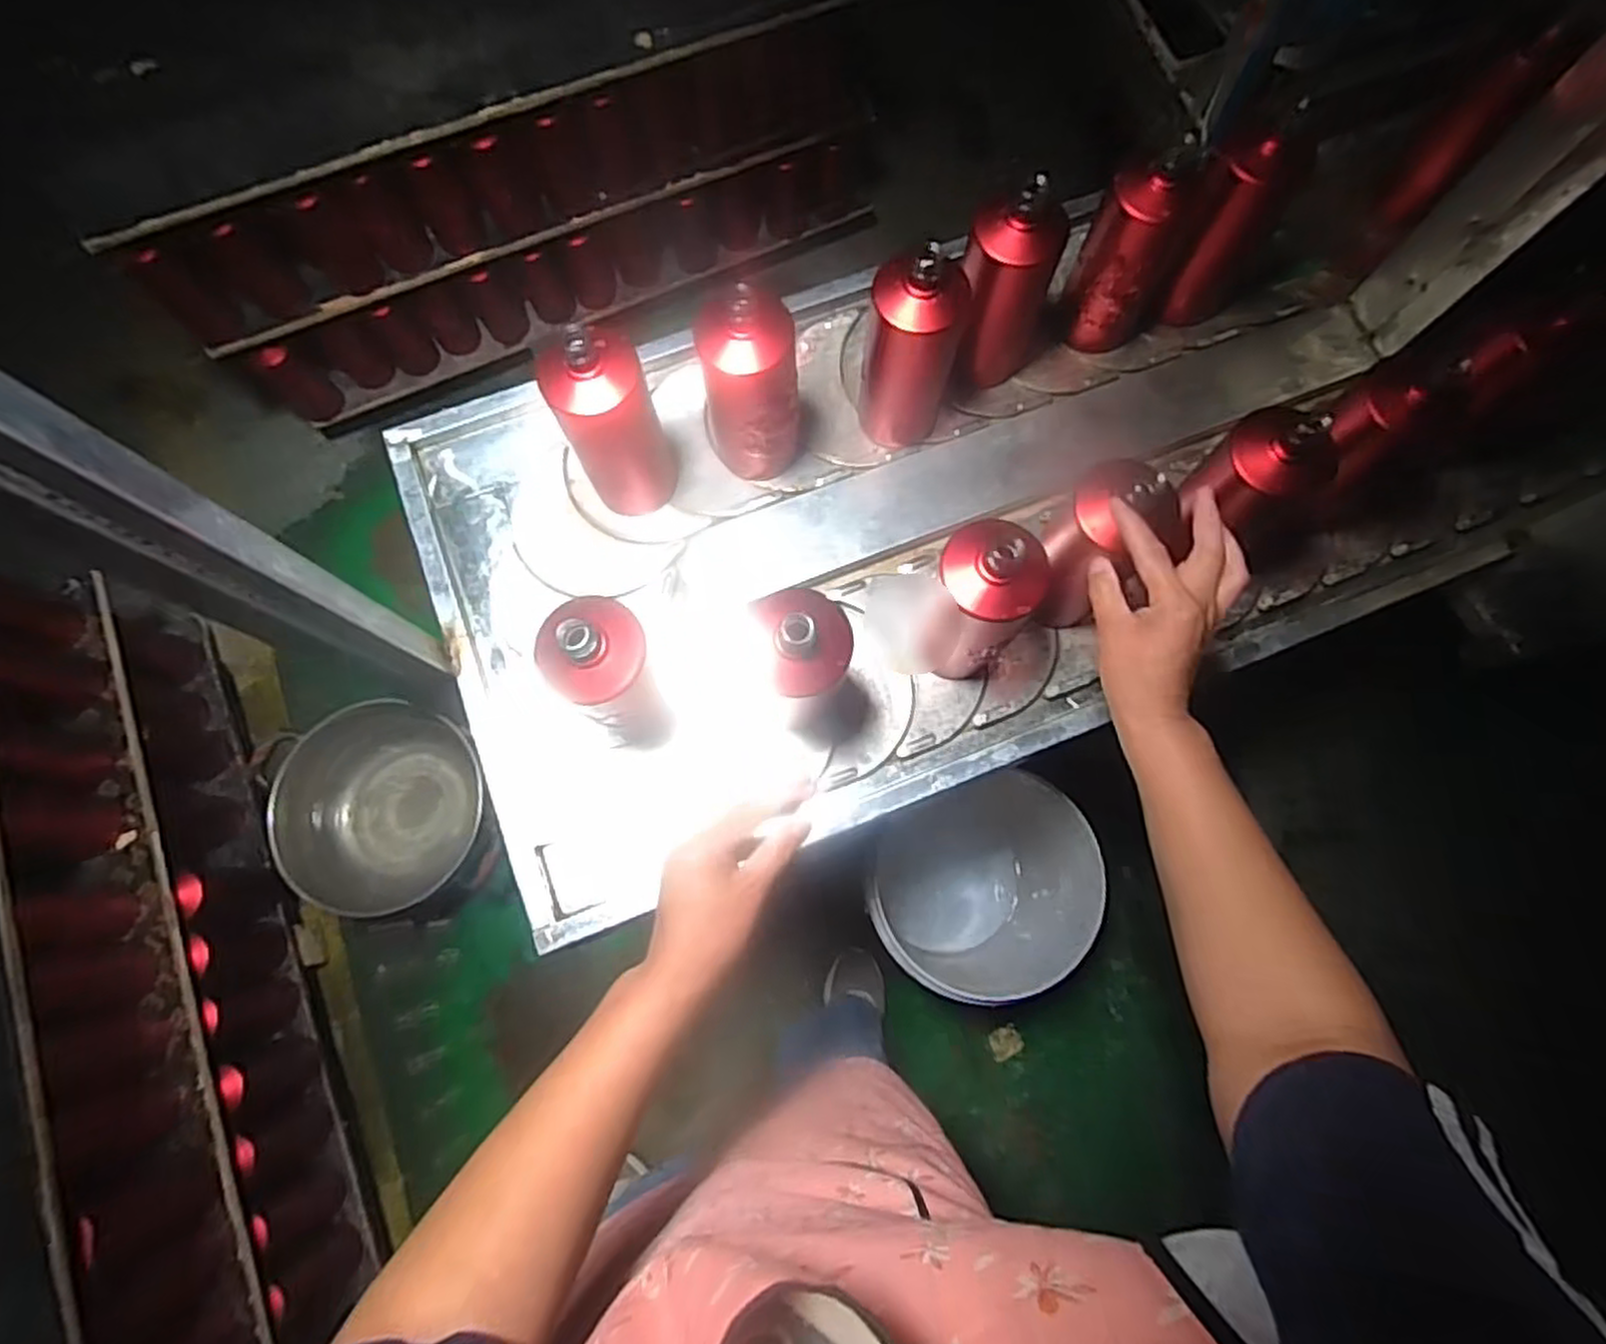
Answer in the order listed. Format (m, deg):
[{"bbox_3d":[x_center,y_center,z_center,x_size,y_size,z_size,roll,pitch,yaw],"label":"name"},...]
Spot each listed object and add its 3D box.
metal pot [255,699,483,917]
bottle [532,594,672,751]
[{"bbox_3d":[-0.709,0.237,1.290,0.280,0.169,0.324,-16,76,-4],"label":"metal pot"},{"bbox_3d":[-0.155,0.008,0.640,0.070,0.244,0.080,36,78,8],"label":"bottle"}]

